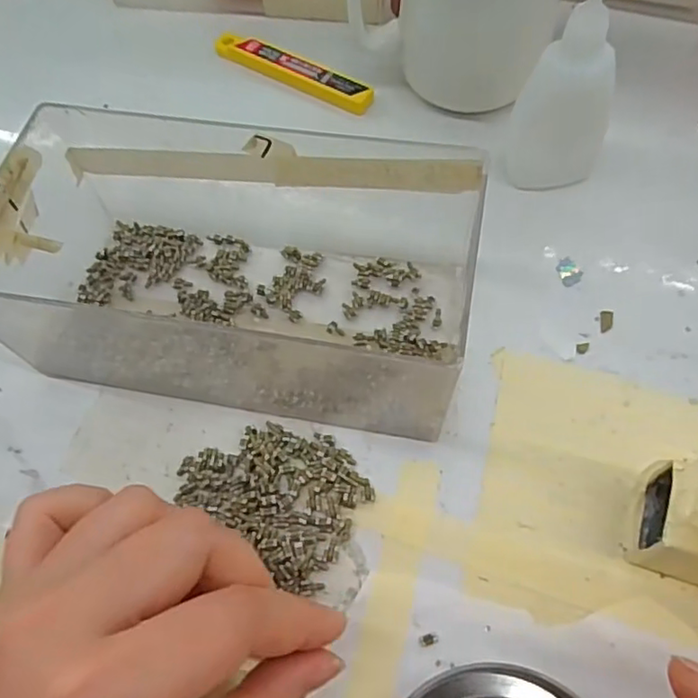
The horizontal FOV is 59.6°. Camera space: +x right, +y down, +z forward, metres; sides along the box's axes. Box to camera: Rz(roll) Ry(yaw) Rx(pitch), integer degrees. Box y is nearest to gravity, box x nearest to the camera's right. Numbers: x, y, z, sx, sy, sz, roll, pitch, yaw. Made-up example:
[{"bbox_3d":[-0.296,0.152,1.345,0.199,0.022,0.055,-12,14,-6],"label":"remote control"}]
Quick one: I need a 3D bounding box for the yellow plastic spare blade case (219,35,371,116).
[{"bbox_3d":[-0.033,-0.155,0.340,0.103,0.006,0.020,29,68,18],"label":"yellow plastic spare blade case"}]

